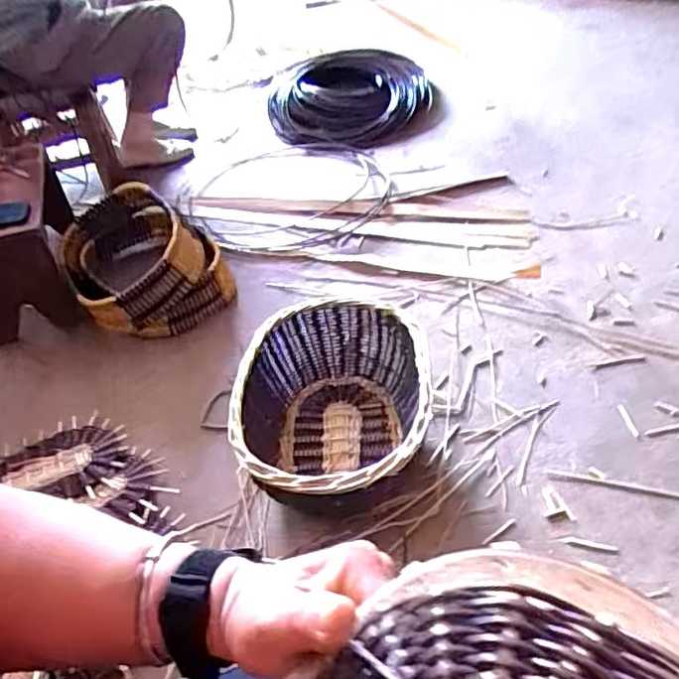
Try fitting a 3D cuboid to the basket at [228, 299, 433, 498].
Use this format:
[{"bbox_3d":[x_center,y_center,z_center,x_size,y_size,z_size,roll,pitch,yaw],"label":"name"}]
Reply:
[{"bbox_3d":[-0.008,0.124,1.063,0.305,0.179,0.391,-3,44,2],"label":"basket"}]

